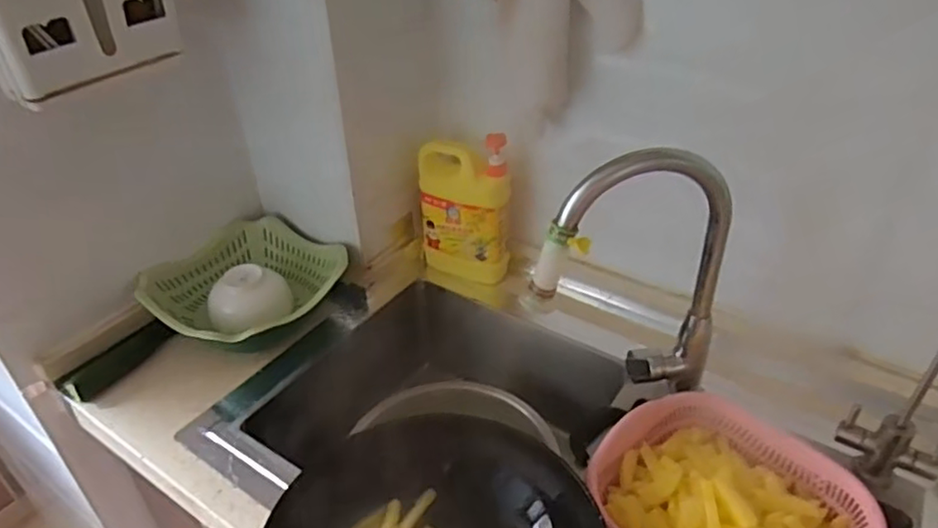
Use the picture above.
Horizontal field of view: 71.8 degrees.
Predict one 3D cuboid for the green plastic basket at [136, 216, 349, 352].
[{"bbox_3d":[-0.334,0.037,0.977,0.230,0.086,0.259,24,43,30],"label":"green plastic basket"}]

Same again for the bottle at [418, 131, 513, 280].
[{"bbox_3d":[-0.008,-0.081,1.011,0.148,0.219,0.058,8,37,14],"label":"bottle"}]

